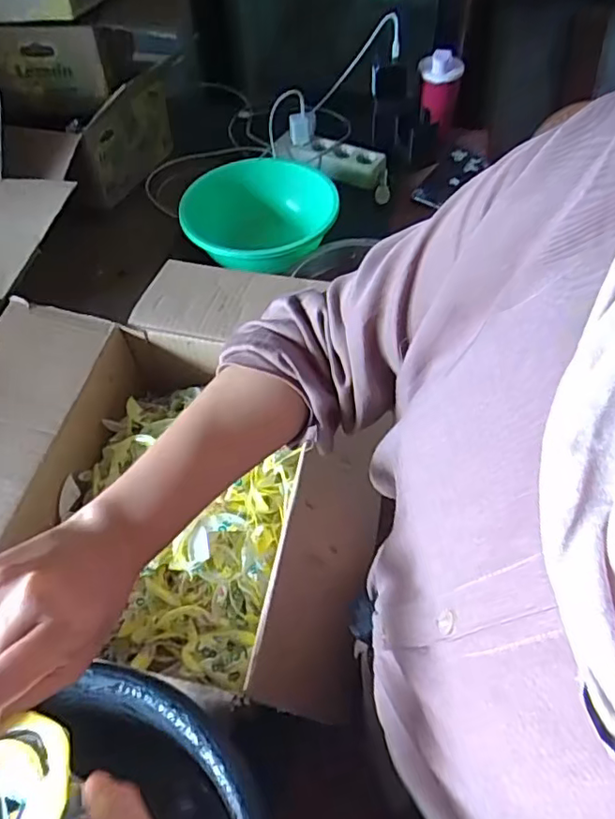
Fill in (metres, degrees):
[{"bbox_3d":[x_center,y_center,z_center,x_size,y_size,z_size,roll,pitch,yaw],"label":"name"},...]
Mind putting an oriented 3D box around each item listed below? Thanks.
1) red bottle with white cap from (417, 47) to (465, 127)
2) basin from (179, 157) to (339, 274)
[{"bbox_3d":[0.229,-0.568,1.019,0.071,0.111,0.068,9,55,6],"label":"red bottle with white cap"},{"bbox_3d":[-0.064,-0.285,0.887,0.193,0.091,0.228,22,58,15],"label":"basin"}]

